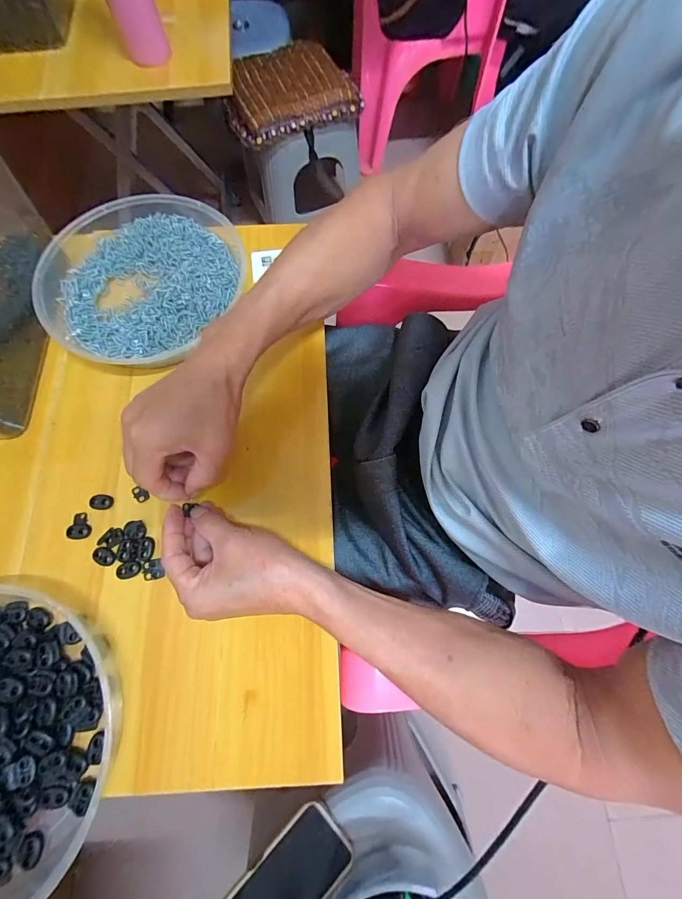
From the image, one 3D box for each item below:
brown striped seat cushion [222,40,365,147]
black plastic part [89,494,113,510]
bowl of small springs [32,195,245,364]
[{"bbox_3d":[-0.128,-0.841,0.808,0.305,0.049,0.233,-27,75,-8],"label":"brown striped seat cushion"},{"bbox_3d":[-0.238,0.052,0.342,0.020,0.004,0.015,8,73,2],"label":"black plastic part"},{"bbox_3d":[-0.231,-0.191,0.399,0.228,0.039,0.220,0,73,0],"label":"bowl of small springs"}]

